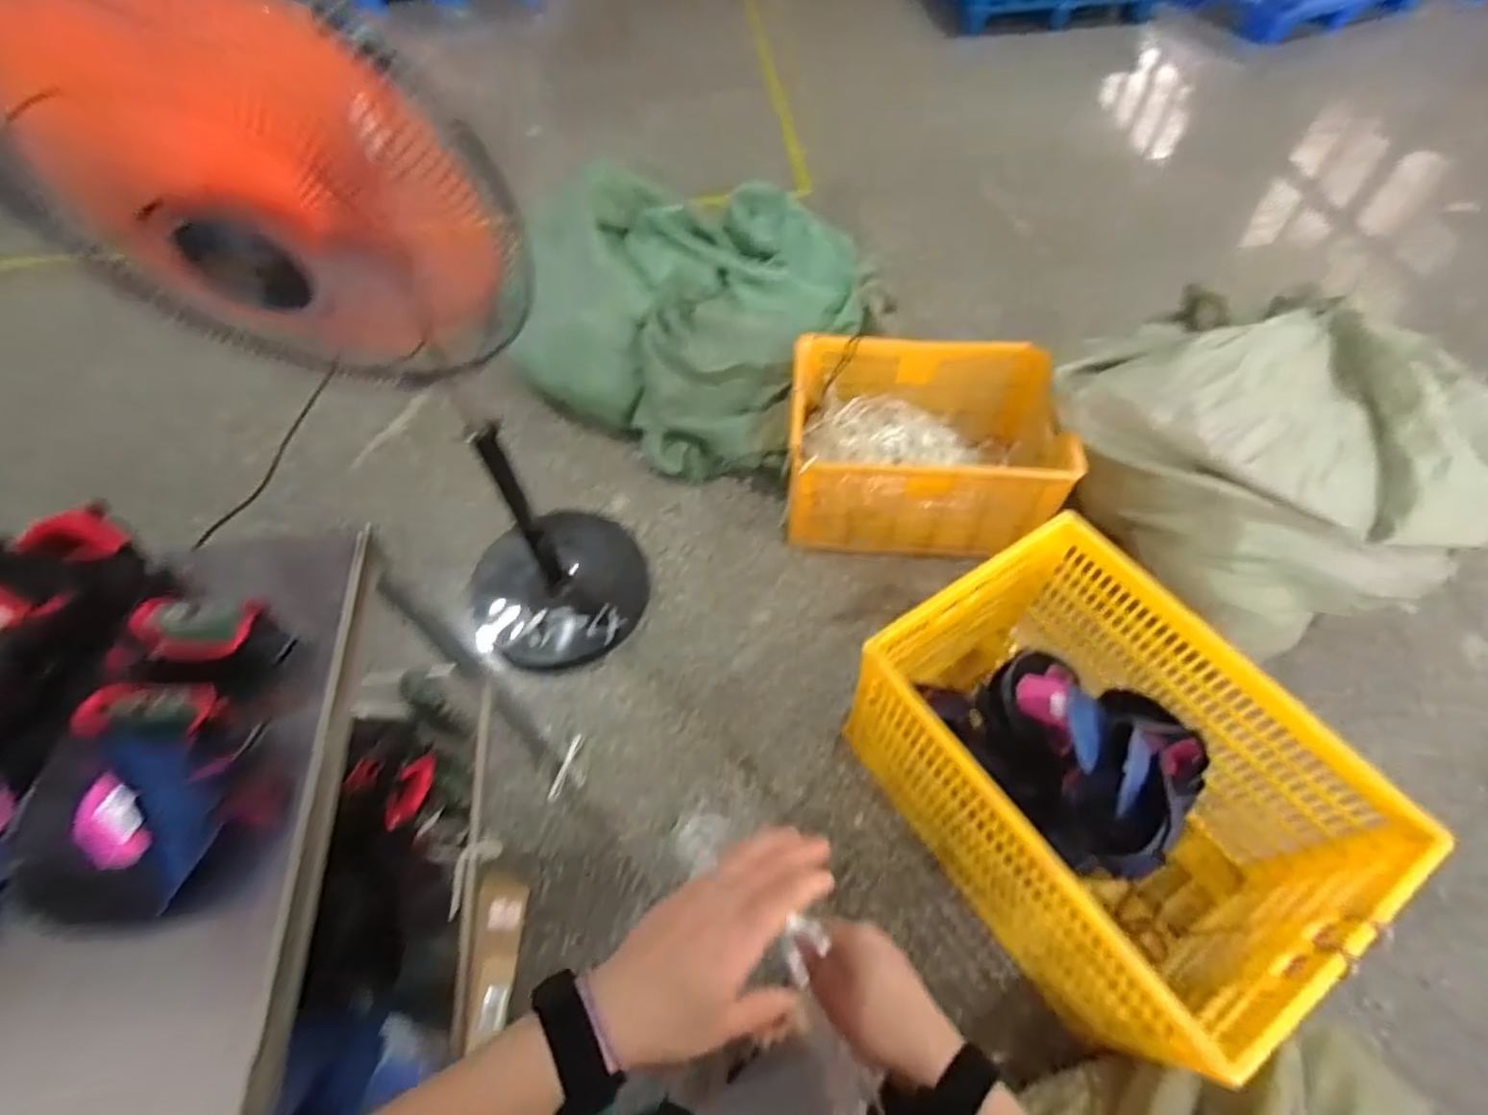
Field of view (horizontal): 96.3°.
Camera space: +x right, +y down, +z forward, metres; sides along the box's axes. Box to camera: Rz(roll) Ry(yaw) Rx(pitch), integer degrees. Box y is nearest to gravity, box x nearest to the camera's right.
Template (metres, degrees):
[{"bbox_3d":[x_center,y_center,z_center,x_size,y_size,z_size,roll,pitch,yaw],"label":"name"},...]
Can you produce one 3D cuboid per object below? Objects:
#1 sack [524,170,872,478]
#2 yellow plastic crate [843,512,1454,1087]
[{"bbox_3d":[-0.120,-0.724,1.791,0.784,0.372,0.847,26,62,17],"label":"sack"},{"bbox_3d":[0.562,0.356,1.119,0.474,0.411,0.661,-29,61,-16],"label":"yellow plastic crate"}]

